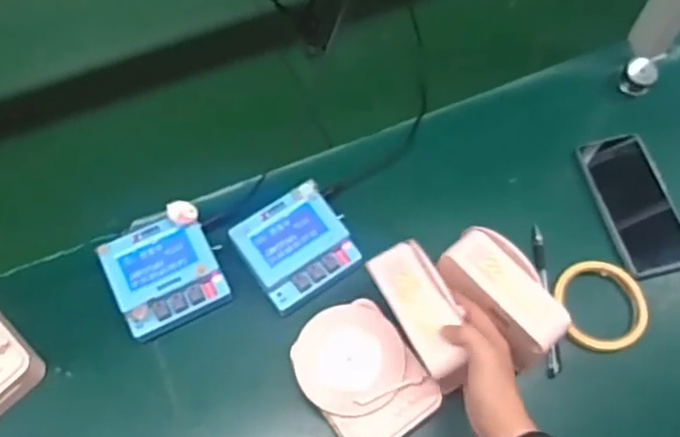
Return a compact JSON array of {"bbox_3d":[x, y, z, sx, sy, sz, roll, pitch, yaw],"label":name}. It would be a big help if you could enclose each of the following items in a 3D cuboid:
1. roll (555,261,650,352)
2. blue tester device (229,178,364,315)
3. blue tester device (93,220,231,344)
[{"bbox_3d":[0.272,0.089,0.686,0.091,0.022,0.097,0,66,-1],"label":"roll"},{"bbox_3d":[-0.043,0.029,0.675,0.106,0.027,0.100,-32,69,-14],"label":"blue tester device"},{"bbox_3d":[-0.175,0.059,0.667,0.099,0.045,0.099,-23,68,-11],"label":"blue tester device"}]

